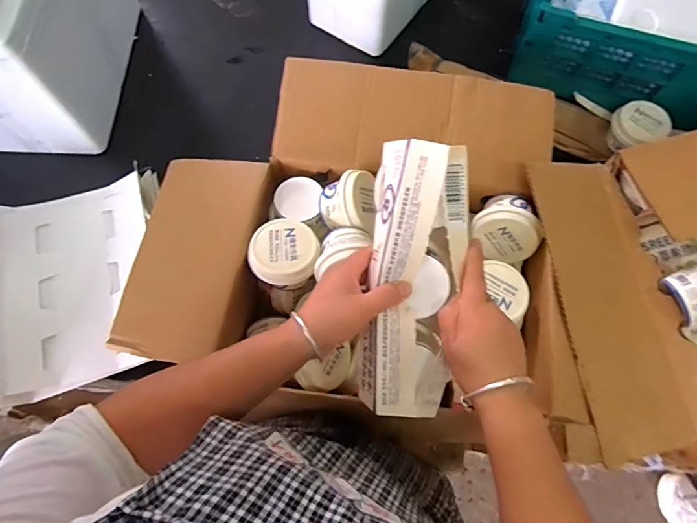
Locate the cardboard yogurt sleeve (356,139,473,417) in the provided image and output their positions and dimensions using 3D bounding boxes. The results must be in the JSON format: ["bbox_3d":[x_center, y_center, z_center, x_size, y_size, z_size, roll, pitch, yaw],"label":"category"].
[{"bbox_3d":[0.064,0.020,0.447,0.087,0.049,0.264,6,99,1],"label":"cardboard yogurt sleeve"}]

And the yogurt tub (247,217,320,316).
[{"bbox_3d":[-0.081,-0.001,0.578,0.089,0.081,0.091,0,70,-1],"label":"yogurt tub"}]

